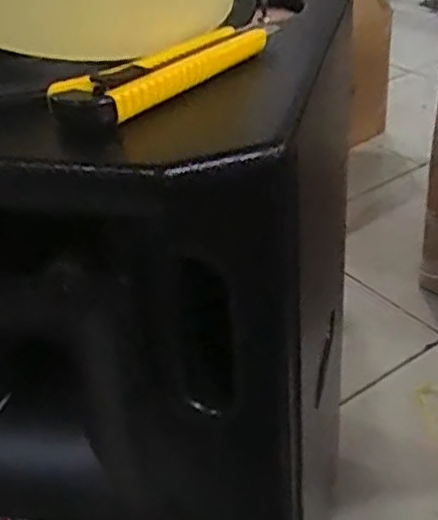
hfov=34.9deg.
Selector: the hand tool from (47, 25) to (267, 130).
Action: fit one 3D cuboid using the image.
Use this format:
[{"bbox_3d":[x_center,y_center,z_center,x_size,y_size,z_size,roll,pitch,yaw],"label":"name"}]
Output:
[{"bbox_3d":[-0.026,-0.103,0.371,0.035,0.023,0.127,25,46,36],"label":"hand tool"}]

